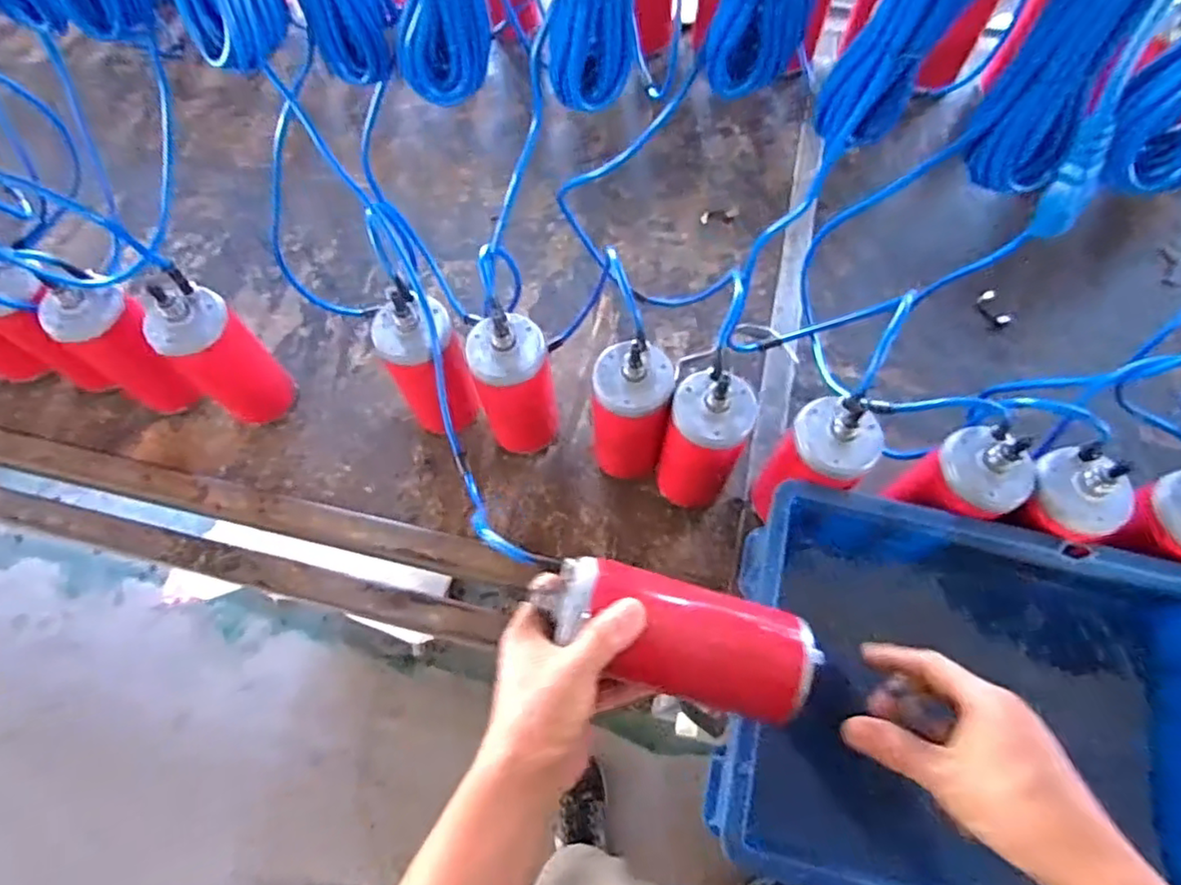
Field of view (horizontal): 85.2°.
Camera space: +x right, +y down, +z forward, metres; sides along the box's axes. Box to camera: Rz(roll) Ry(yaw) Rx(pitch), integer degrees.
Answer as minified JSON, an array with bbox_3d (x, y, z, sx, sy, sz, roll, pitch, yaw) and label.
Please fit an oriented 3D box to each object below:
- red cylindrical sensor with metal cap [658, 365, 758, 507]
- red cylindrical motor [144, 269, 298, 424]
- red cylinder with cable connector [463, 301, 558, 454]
[{"bbox_3d":[0.109,0.002,0.625,0.071,0.204,0.071,0,66,1],"label":"red cylindrical sensor with metal cap"},{"bbox_3d":[-0.384,-0.086,0.680,0.063,0.202,0.077,39,72,16],"label":"red cylindrical motor"},{"bbox_3d":[-0.077,-0.059,0.662,0.070,0.201,0.067,0,66,1],"label":"red cylinder with cable connector"}]

